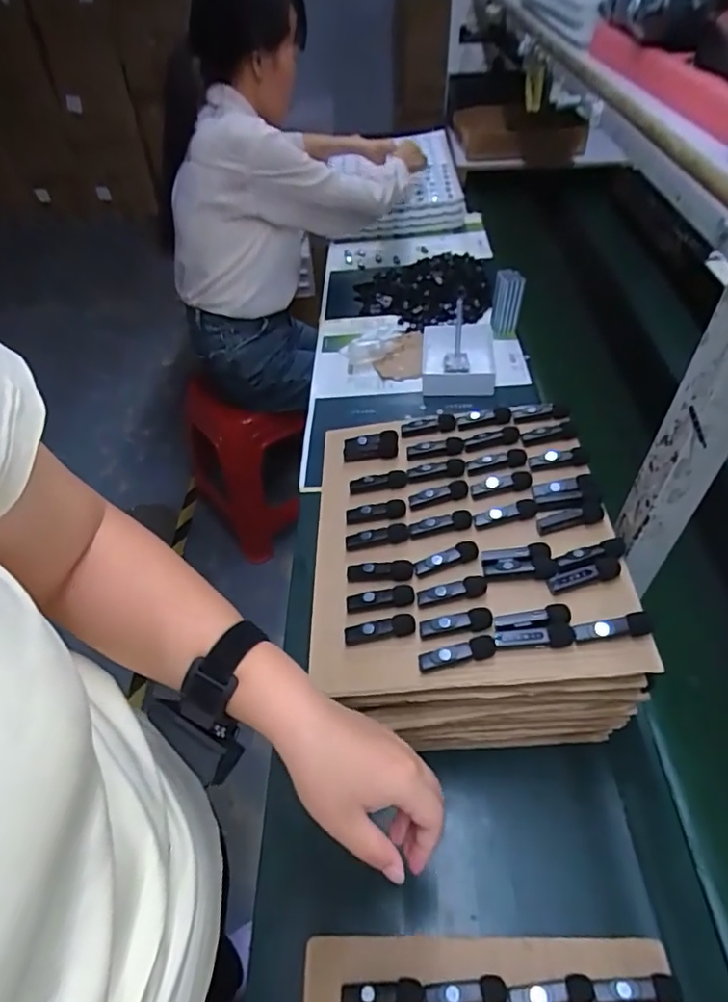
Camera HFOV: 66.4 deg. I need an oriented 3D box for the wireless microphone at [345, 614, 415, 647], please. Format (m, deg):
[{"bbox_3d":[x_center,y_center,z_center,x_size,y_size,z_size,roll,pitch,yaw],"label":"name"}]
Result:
[{"bbox_3d":[0.014,0.118,0.510,0.064,0.017,0.017,-5,48,-2],"label":"wireless microphone"}]

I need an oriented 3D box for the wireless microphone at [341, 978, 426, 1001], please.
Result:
[{"bbox_3d":[0.015,0.399,0.450,0.066,0.009,0.019,-1,48,2],"label":"wireless microphone"}]

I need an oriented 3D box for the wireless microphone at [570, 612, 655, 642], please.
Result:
[{"bbox_3d":[0.213,0.109,0.476,0.063,0.013,0.015,-10,47,10],"label":"wireless microphone"}]

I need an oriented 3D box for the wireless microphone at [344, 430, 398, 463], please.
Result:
[{"bbox_3d":[0.009,-0.064,0.675,0.065,0.019,0.037,-3,48,0],"label":"wireless microphone"}]

